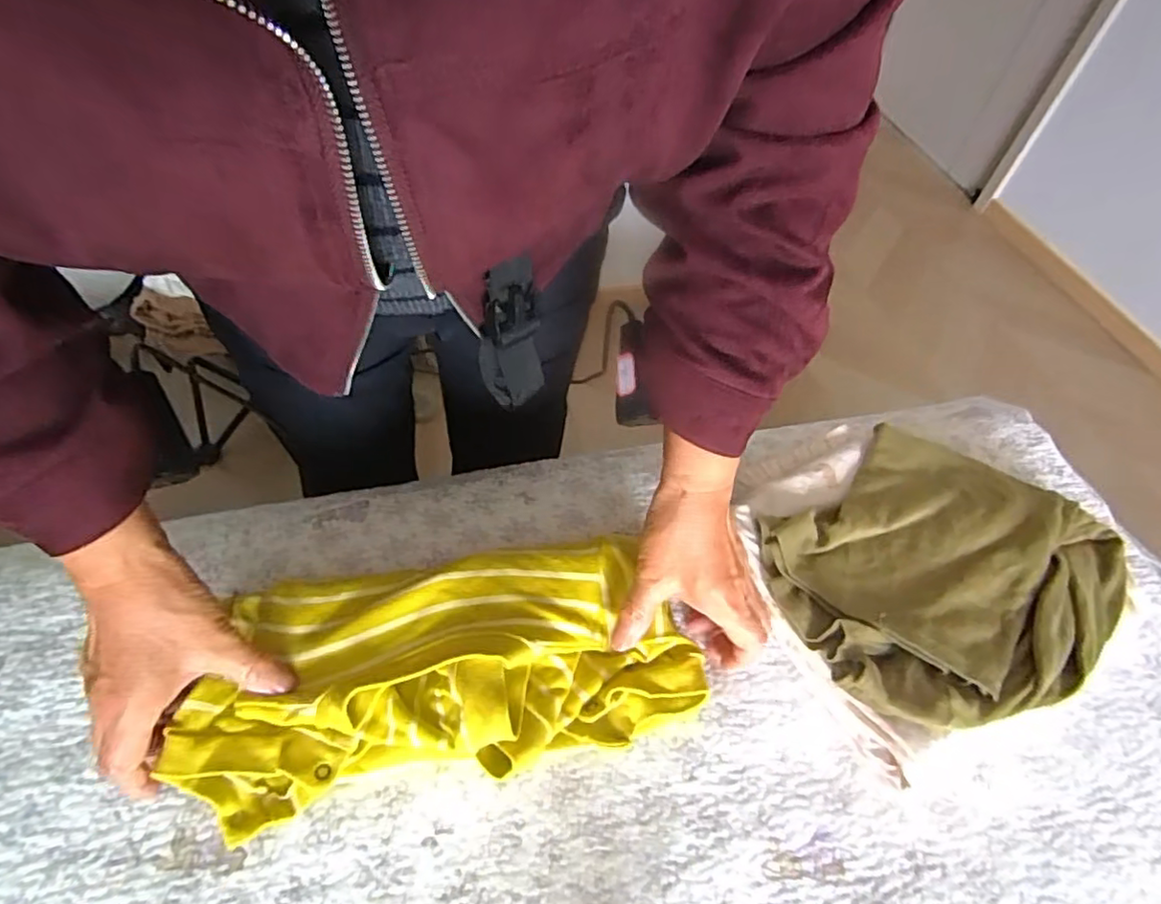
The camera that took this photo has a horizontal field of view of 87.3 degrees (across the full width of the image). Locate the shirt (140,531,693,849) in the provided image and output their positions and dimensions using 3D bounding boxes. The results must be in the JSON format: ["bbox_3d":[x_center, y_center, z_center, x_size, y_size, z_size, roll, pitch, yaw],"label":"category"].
[{"bbox_3d":[-0.089,0.137,0.402,0.318,0.057,0.141,-8,56,-8],"label":"shirt"}]

